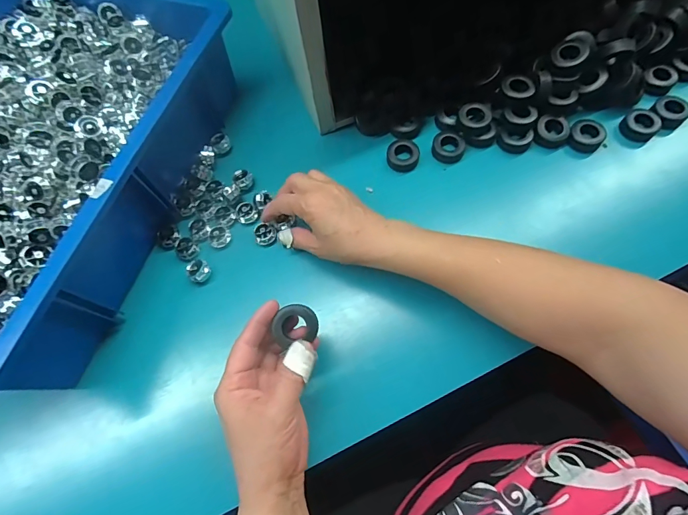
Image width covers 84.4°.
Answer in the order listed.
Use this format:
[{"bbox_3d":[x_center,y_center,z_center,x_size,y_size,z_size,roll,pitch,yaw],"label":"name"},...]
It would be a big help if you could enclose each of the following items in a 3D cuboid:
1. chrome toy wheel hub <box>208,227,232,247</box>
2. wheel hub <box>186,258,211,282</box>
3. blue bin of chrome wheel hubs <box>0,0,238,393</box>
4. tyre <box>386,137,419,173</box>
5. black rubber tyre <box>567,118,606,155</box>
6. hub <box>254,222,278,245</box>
[{"bbox_3d":[-0.137,-0.022,0.417,0.022,0.008,0.021,-1,65,3],"label":"chrome toy wheel hub"},{"bbox_3d":[-0.154,0.014,0.404,0.022,0.014,0.024,-1,65,3],"label":"wheel hub"},{"bbox_3d":[-0.334,-0.117,0.409,0.344,0.112,0.457,16,72,8],"label":"blue bin of chrome wheel hubs"},{"bbox_3d":[0.070,-0.122,0.448,0.037,0.014,0.040,-1,70,3],"label":"tyre"},{"bbox_3d":[0.278,-0.140,0.437,0.036,0.021,0.031,36,76,14],"label":"black rubber tyre"},{"bbox_3d":[-0.086,-0.025,0.417,0.023,0.012,0.022,-1,70,3],"label":"hub"}]

